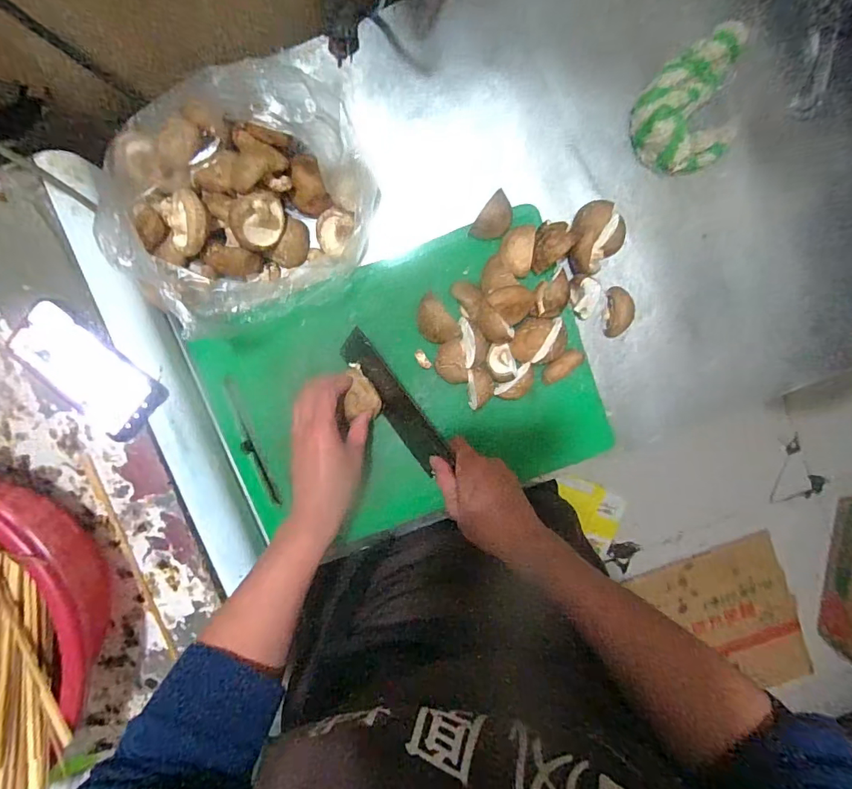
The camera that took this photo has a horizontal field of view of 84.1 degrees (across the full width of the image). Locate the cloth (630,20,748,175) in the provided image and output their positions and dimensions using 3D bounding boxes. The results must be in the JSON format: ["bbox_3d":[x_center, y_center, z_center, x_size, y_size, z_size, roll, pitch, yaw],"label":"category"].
[{"bbox_3d":[0.322,-0.339,0.543,0.115,0.043,0.168,42,95,-4],"label":"cloth"}]

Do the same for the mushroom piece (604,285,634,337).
[{"bbox_3d":[0.241,-0.103,0.585,0.030,0.023,0.061,0,96,1],"label":"mushroom piece"}]

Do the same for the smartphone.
[{"bbox_3d":[-0.380,-0.024,0.529,0.165,0.017,0.083,42,95,-4],"label":"smartphone"}]

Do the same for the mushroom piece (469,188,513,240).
[{"bbox_3d":[0.081,-0.204,0.556,0.036,0.020,0.056,40,95,-3],"label":"mushroom piece"}]

